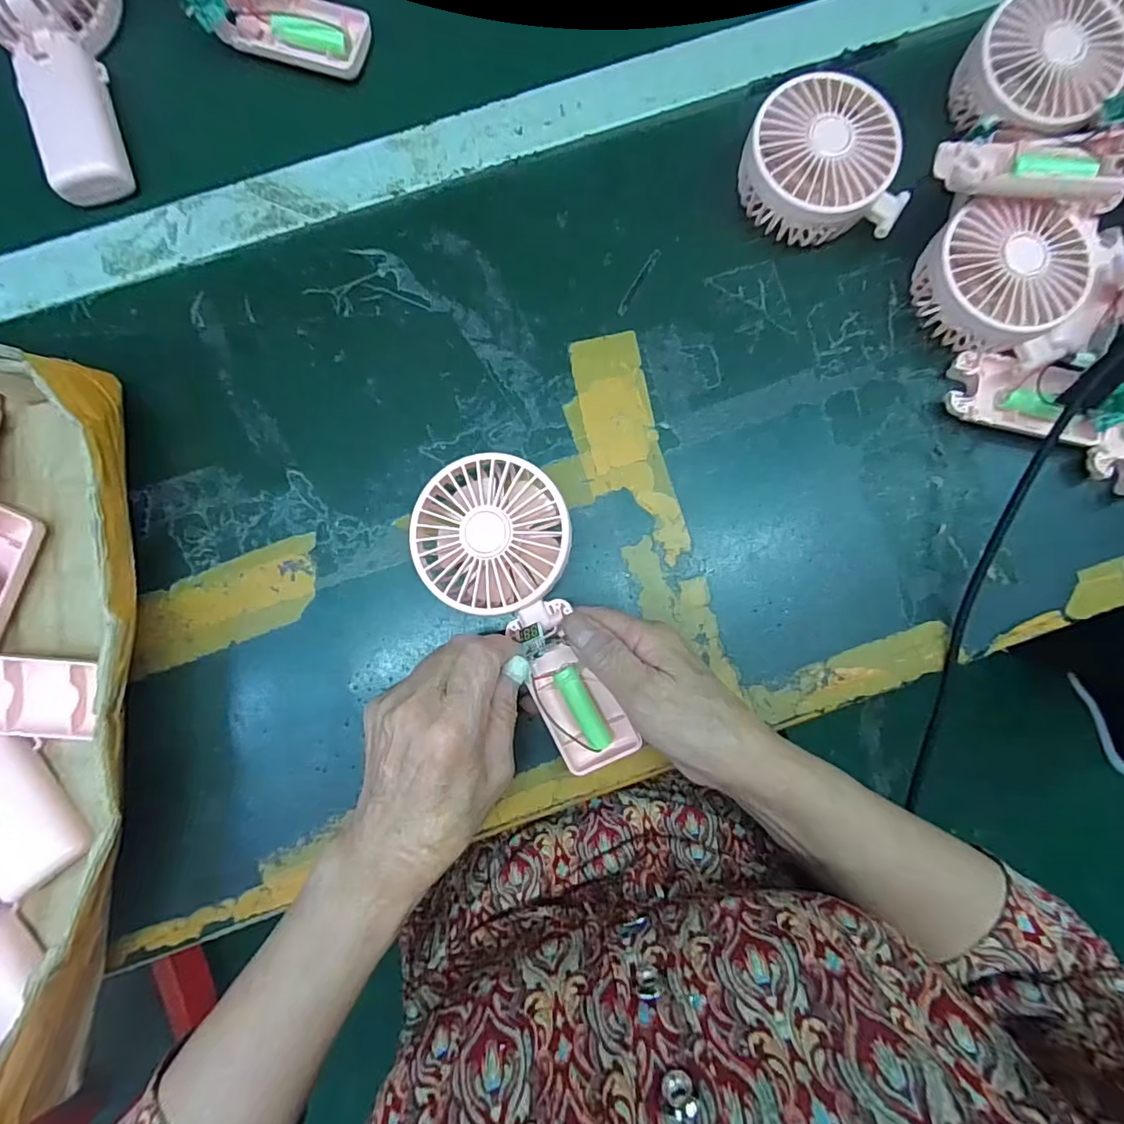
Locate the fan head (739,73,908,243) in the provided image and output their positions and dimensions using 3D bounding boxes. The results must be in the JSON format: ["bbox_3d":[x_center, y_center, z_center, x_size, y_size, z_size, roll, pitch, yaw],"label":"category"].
[{"bbox_3d":[0.158,-0.242,0.327,0.097,0.043,0.085,-2,86,-1],"label":"fan head"}]

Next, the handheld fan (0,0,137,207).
[{"bbox_3d":[-0.302,-0.312,0.317,0.080,0.049,0.159,-24,86,-3],"label":"handheld fan"}]

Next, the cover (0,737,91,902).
[{"bbox_3d":[-0.299,0.136,0.289,0.043,0.020,0.084,-32,86,-23],"label":"cover"}]

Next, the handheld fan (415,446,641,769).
[{"bbox_3d":[-0.018,0.031,0.295,0.080,0.030,0.181,-25,94,-3],"label":"handheld fan"}]

